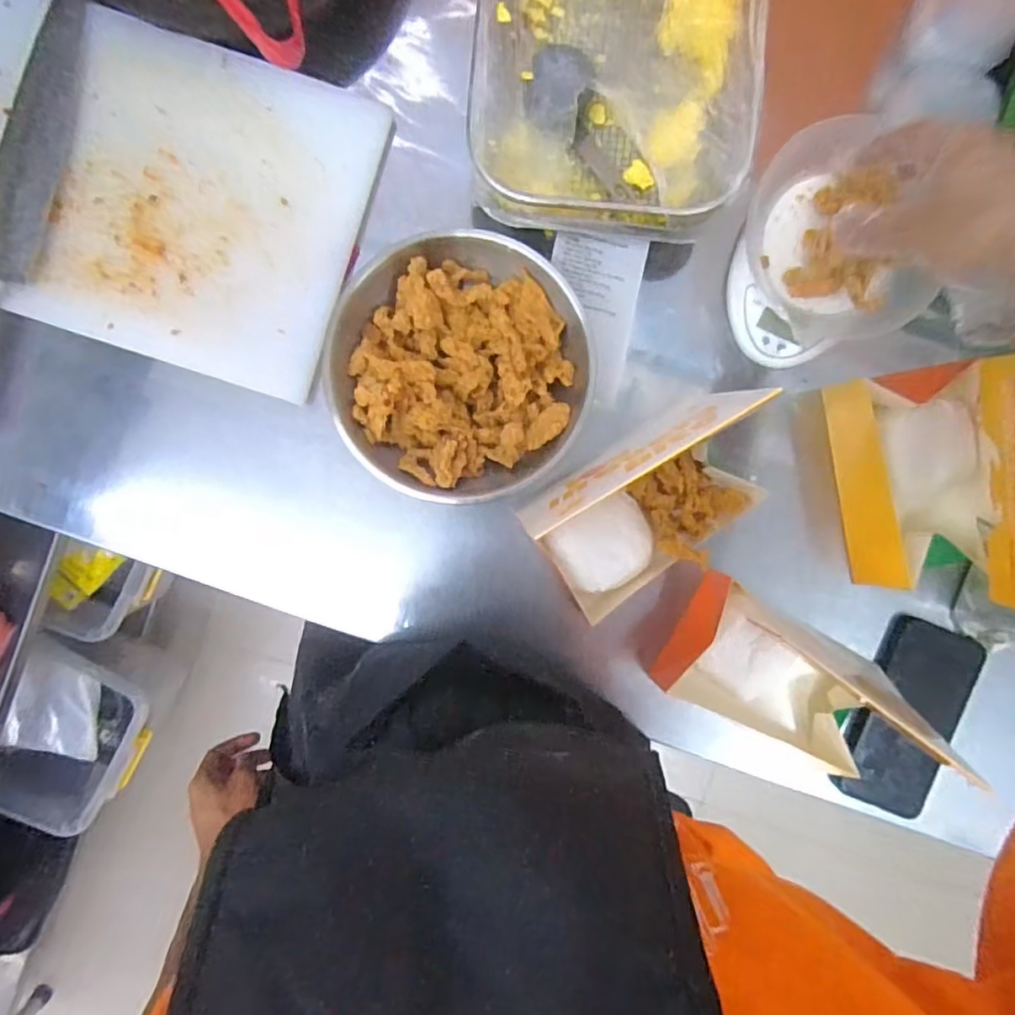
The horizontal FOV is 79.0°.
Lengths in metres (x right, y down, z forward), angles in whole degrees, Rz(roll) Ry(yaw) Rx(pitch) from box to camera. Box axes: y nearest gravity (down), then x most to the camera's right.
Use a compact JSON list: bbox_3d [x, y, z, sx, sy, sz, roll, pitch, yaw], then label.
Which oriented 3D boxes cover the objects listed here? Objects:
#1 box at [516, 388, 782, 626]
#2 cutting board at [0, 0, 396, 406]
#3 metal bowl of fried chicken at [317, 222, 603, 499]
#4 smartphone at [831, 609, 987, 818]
[{"bbox_3d":[0.113,-0.001,0.463,0.180,0.151,0.117,-32,94,0],"label":"box"},{"bbox_3d":[-0.295,-0.256,0.495,0.342,0.019,0.247,17,93,-6],"label":"cutting board"},{"bbox_3d":[-0.034,-0.107,0.481,0.188,0.067,0.199,0,93,-2],"label":"metal bowl of fried chicken"},{"bbox_3d":[0.354,0.185,0.548,0.084,0.013,0.167,23,89,9],"label":"smartphone"}]

